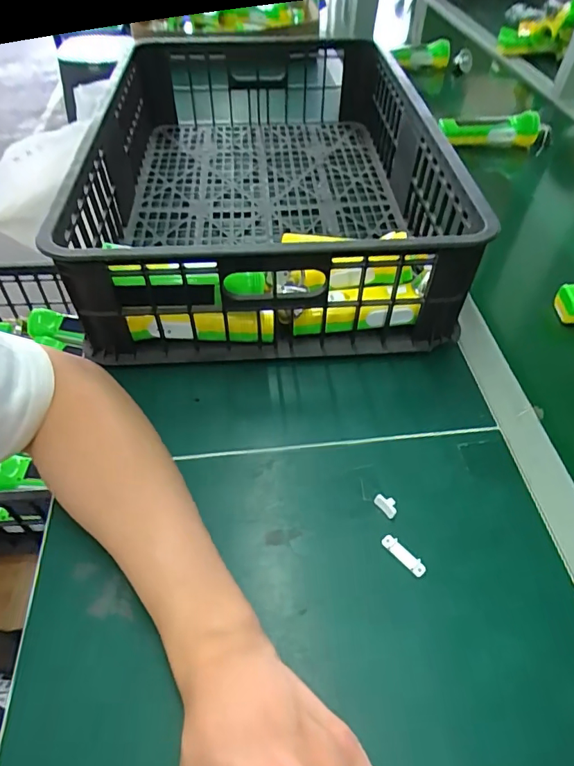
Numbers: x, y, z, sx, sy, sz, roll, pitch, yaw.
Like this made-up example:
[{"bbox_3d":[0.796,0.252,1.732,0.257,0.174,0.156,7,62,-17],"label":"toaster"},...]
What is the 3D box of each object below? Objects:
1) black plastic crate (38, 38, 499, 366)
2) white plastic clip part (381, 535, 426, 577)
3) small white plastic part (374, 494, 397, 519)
[{"bbox_3d":[-0.034,-0.283,0.634,0.394,0.163,0.559,-2,50,-1],"label":"black plastic crate"},{"bbox_3d":[0.089,0.131,0.371,0.010,0.008,0.038,-36,58,-26],"label":"white plastic clip part"},{"bbox_3d":[0.081,0.098,0.395,0.013,0.008,0.020,-34,57,-25],"label":"small white plastic part"}]

